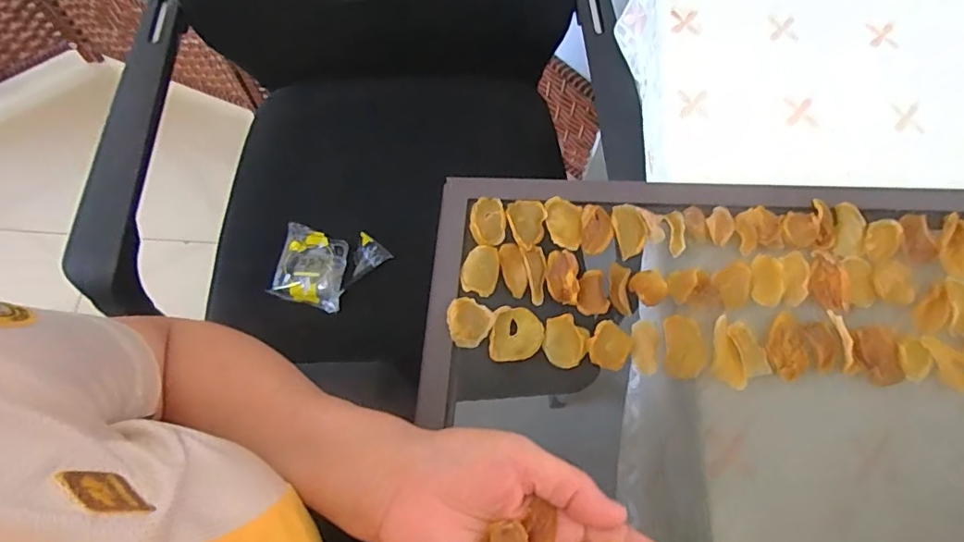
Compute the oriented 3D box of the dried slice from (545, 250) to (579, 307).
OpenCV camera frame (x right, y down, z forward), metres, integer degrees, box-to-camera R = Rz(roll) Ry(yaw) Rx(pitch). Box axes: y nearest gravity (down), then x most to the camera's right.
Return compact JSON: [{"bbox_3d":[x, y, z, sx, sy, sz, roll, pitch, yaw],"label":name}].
[{"bbox_3d":[0.053,0.003,0.360,0.019,0.012,0.036,-2,67,-1],"label":"dried slice"}]

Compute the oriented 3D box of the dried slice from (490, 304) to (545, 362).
[{"bbox_3d":[0.022,0.041,0.353,0.034,0.004,0.035,0,67,0],"label":"dried slice"}]

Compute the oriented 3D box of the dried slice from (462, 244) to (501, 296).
[{"bbox_3d":[0.000,-0.001,0.364,0.024,0.008,0.033,16,68,6],"label":"dried slice"}]

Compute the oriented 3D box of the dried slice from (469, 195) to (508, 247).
[{"bbox_3d":[0.004,-0.034,0.377,0.024,0.004,0.036,-2,67,-1],"label":"dried slice"}]

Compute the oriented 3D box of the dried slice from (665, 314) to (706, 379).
[{"bbox_3d":[0.127,0.048,0.343,0.024,0.004,0.039,8,67,3],"label":"dried slice"}]

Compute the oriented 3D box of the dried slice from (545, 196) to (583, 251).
[{"bbox_3d":[0.056,-0.031,0.370,0.023,0.011,0.037,0,67,-1],"label":"dried slice"}]

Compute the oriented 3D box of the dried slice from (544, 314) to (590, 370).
[{"bbox_3d":[0.054,0.044,0.348,0.026,0.004,0.033,7,67,2],"label":"dried slice"}]

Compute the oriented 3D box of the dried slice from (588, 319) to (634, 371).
[{"bbox_3d":[0.082,0.048,0.348,0.025,0.004,0.029,28,70,11],"label":"dried slice"}]

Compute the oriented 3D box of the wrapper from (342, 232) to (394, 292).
[{"bbox_3d":[-0.139,-0.009,0.678,0.042,0.020,0.076,9,67,3],"label":"wrapper"}]

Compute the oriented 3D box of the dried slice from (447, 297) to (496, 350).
[{"bbox_3d":[-0.009,0.032,0.352,0.029,0.006,0.030,0,67,0],"label":"dried slice"}]

